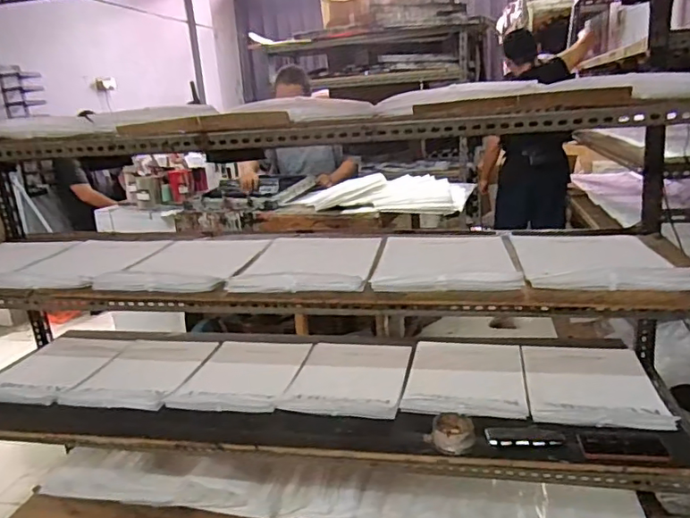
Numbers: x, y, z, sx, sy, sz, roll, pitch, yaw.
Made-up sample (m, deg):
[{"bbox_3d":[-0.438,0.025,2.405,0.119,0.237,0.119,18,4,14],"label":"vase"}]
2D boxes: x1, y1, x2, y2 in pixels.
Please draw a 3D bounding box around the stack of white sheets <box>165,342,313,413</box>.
[{"bbox_3d":[-0.287,0.328,1.569,0.302,0.038,0.380,0,16,14],"label":"stack of white sheets"}]

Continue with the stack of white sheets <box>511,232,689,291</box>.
[{"bbox_3d":[0.568,-0.026,1.264,0.306,0.034,0.491,0,16,13],"label":"stack of white sheets"}]

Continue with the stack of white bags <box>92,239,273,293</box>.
[{"bbox_3d":[-0.390,0.005,1.374,0.302,0.033,0.373,-1,16,11],"label":"stack of white bags"}]

